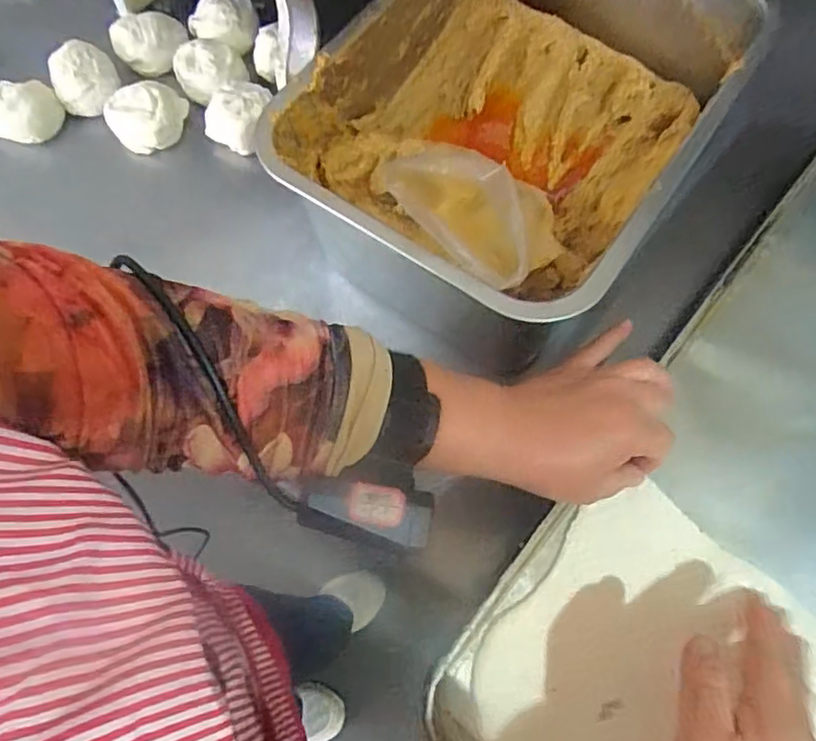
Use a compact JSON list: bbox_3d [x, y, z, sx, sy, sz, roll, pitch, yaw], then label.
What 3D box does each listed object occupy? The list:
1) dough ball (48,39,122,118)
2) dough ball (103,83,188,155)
[{"bbox_3d":[-0.325,-0.293,0.621,0.061,0.036,0.065,0,68,1],"label":"dough ball"},{"bbox_3d":[-0.256,-0.251,0.609,0.078,0.049,0.070,-30,71,-10],"label":"dough ball"}]

